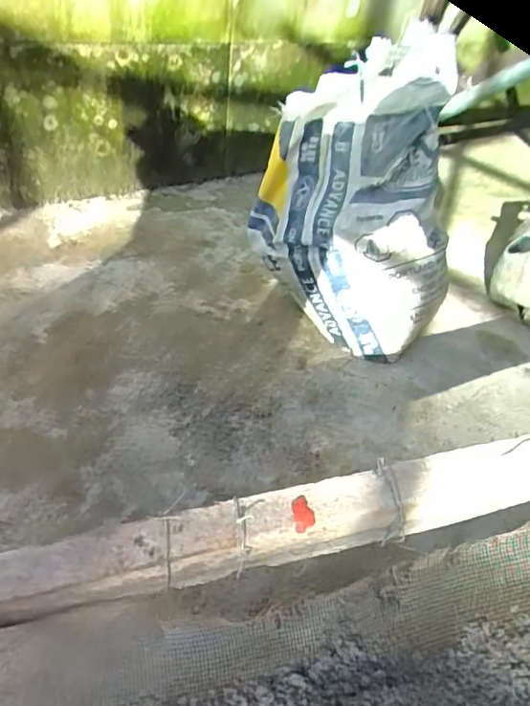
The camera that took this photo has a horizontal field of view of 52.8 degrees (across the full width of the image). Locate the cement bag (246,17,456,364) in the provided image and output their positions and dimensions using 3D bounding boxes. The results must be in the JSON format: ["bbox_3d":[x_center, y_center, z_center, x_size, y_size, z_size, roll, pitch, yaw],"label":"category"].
[{"bbox_3d":[0.154,-0.256,0.931,0.356,0.504,0.151,21,40,17],"label":"cement bag"}]

